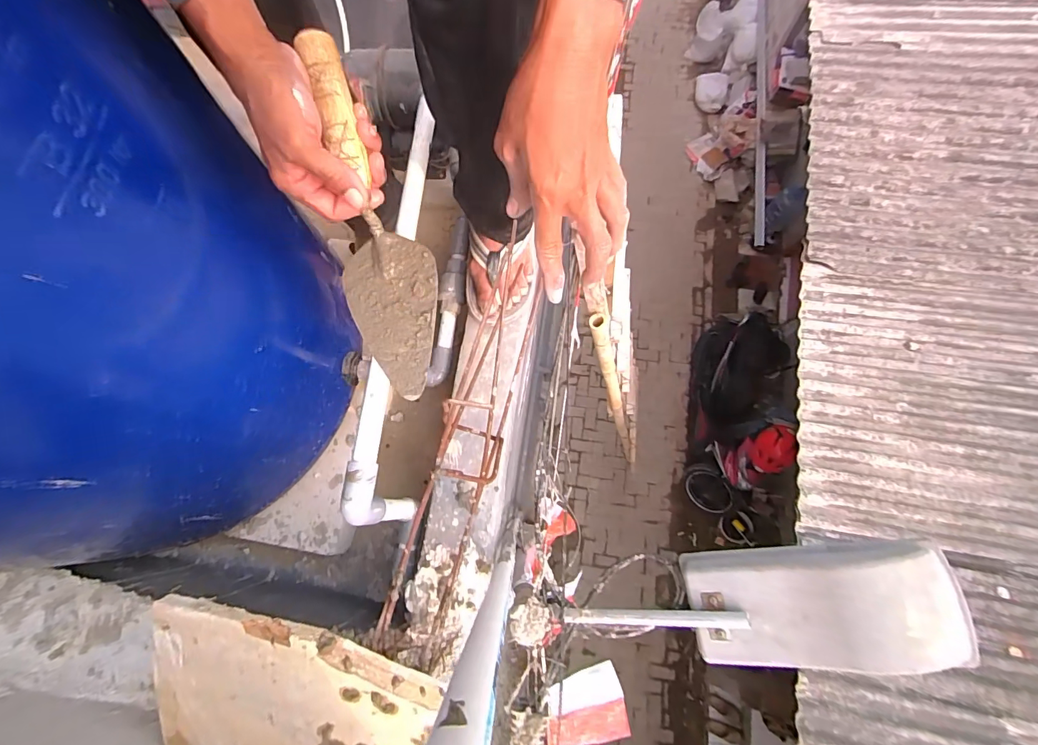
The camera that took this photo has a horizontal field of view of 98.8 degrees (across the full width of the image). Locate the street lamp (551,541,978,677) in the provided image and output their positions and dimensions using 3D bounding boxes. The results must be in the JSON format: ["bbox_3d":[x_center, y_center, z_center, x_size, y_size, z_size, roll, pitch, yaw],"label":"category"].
[{"bbox_3d":[0.296,0.323,0.607,0.486,0.066,0.138,-17,73,26],"label":"street lamp"}]

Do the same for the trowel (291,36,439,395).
[{"bbox_3d":[-0.133,-0.130,0.408,0.085,0.052,0.302,-12,105,-3],"label":"trowel"}]

